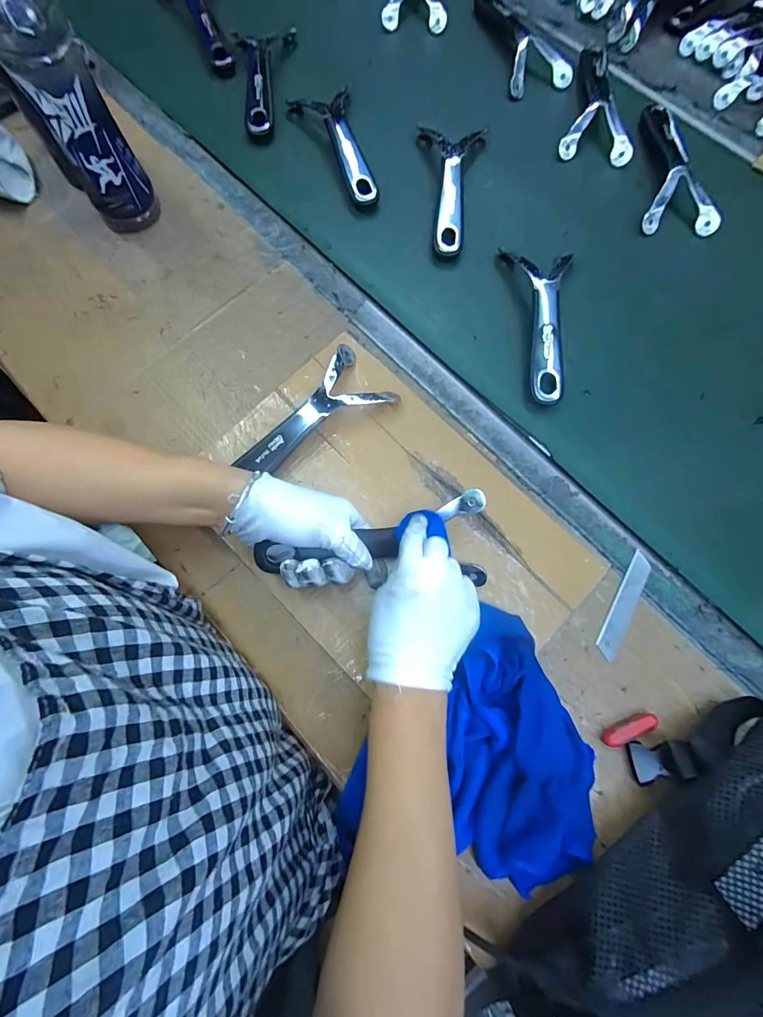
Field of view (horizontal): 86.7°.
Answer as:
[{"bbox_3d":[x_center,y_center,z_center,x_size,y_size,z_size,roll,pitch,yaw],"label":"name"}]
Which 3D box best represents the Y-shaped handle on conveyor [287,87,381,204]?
[{"bbox_3d":[-0.059,-0.441,0.486,0.075,0.029,0.175,-14,76,-3],"label":"Y-shaped handle on conveyor"}]

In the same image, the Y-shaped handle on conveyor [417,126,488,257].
[{"bbox_3d":[0.081,-0.385,0.476,0.075,0.028,0.194,4,76,2],"label":"Y-shaped handle on conveyor"}]

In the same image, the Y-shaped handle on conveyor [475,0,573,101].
[{"bbox_3d":[0.196,-0.633,0.547,0.094,0.024,0.170,-13,76,-3],"label":"Y-shaped handle on conveyor"}]

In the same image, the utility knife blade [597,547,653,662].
[{"bbox_3d":[0.226,0.090,0.376,0.019,0.004,0.102,29,78,7],"label":"utility knife blade"}]

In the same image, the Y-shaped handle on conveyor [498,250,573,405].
[{"bbox_3d":[0.167,-0.199,0.434,0.066,0.023,0.184,4,76,2],"label":"Y-shaped handle on conveyor"}]

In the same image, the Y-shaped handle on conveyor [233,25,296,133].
[{"bbox_3d":[-0.152,-0.554,0.519,0.078,0.025,0.177,-4,76,0],"label":"Y-shaped handle on conveyor"}]

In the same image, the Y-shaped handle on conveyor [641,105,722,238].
[{"bbox_3d":[0.364,-0.421,0.493,0.087,0.018,0.204,8,76,3],"label":"Y-shaped handle on conveyor"}]

